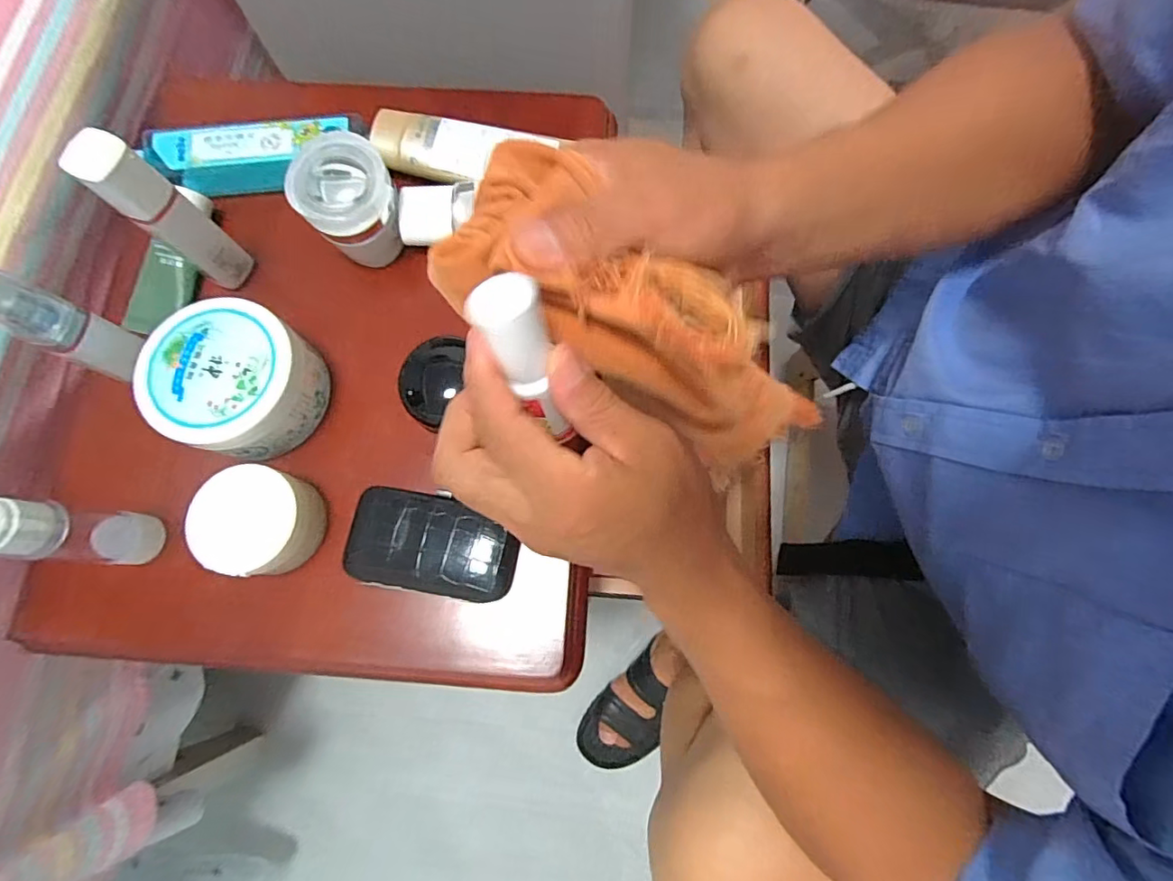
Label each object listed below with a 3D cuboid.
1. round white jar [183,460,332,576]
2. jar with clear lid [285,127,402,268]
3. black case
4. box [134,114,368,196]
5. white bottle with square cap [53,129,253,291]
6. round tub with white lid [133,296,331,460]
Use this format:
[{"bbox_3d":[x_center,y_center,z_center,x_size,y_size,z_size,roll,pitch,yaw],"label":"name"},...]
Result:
[{"bbox_3d":[-0.204,0.051,0.342,0.061,0.044,0.063,0,77,1],"label":"round white jar"},{"bbox_3d":[-0.163,-0.164,0.383,0.063,0.067,0.062,0,77,1],"label":"jar with clear lid"},{"bbox_3d":[-0.099,0.069,0.359,0.108,0.030,0.061,8,77,3],"label":"black case"},{"bbox_3d":[-0.251,-0.216,0.410,0.162,0.030,0.038,-5,76,0],"label":"box"},{"bbox_3d":[-0.268,-0.142,0.354,0.028,0.126,0.033,32,80,9],"label":"white bottle with square cap"},{"bbox_3d":[-0.228,-0.037,0.362,0.091,0.063,0.090,0,77,1],"label":"round tub with white lid"}]

